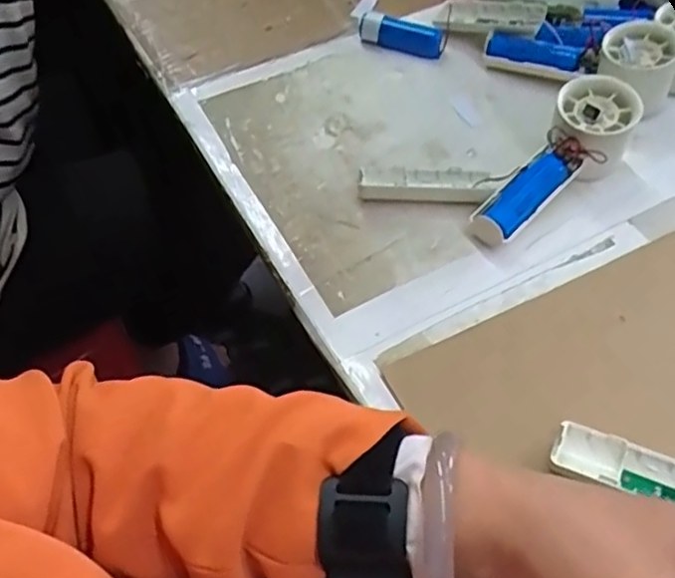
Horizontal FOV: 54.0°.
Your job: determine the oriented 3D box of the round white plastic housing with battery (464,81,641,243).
[{"bbox_3d":[0.158,-0.089,0.468,0.051,0.056,0.150,34,62,23],"label":"round white plastic housing with battery"}]

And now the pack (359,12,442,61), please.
[{"bbox_3d":[0.056,-0.228,0.591,0.076,0.026,0.031,22,58,16],"label":"pack"}]

